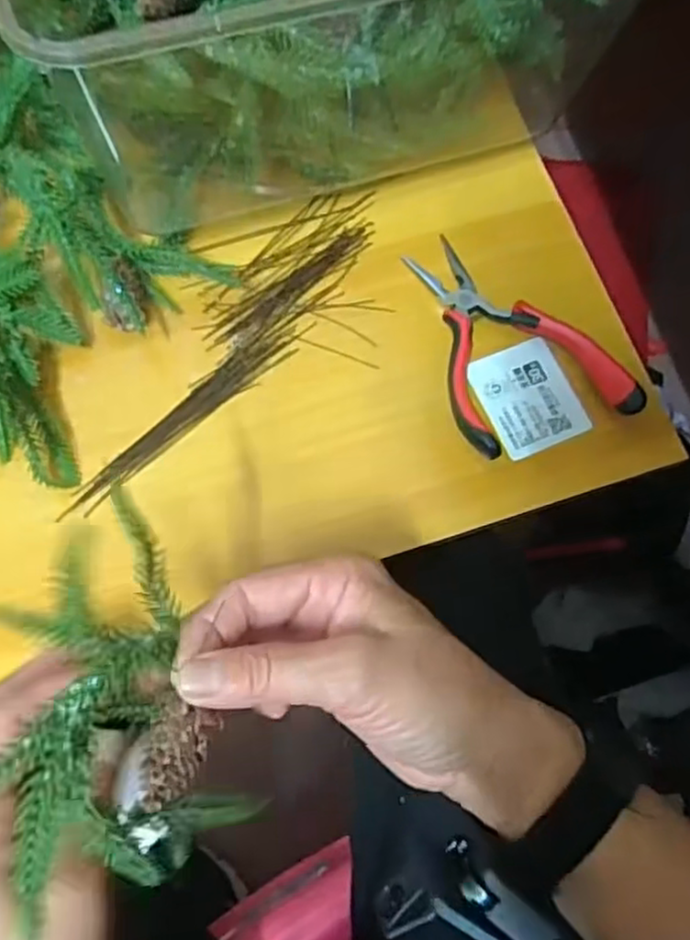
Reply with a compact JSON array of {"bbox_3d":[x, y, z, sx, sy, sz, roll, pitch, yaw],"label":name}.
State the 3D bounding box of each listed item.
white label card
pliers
[{"bbox_3d":[0.097,-0.039,0.379,0.051,0.004,0.059,-22,72,-6],"label":"white label card"},{"bbox_3d":[0.089,-0.075,0.377,0.089,0.021,0.128,-18,75,-7],"label":"pliers"}]

